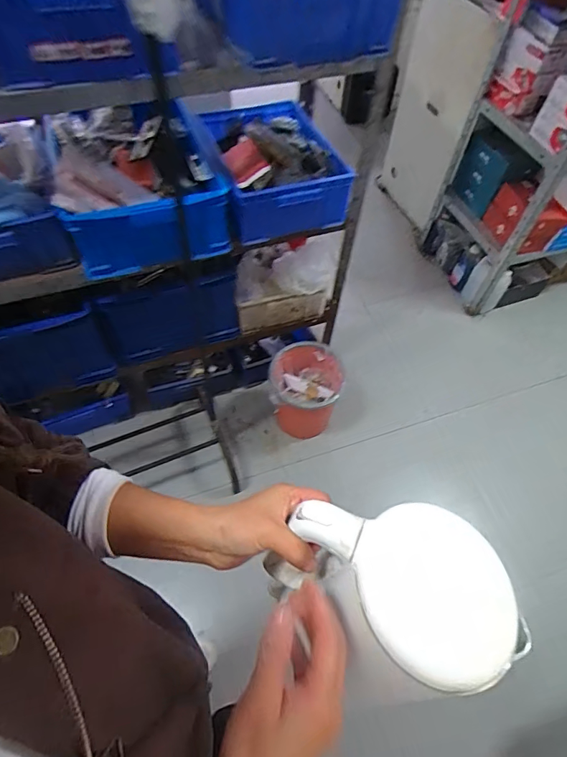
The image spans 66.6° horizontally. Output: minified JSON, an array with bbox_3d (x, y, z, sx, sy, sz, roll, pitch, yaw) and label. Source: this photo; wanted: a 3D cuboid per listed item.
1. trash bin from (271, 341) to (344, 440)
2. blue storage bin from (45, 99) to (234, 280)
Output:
[{"bbox_3d":[0.071,0.050,1.460,0.204,0.281,0.231,-9,57,-8],"label":"trash bin"},{"bbox_3d":[-0.345,-0.489,1.041,0.396,0.174,0.442,-13,58,-11],"label":"blue storage bin"}]

